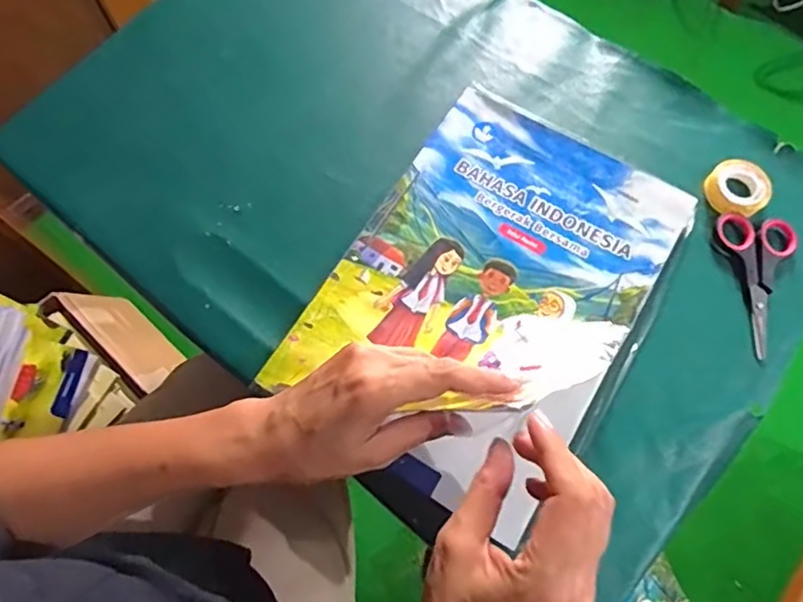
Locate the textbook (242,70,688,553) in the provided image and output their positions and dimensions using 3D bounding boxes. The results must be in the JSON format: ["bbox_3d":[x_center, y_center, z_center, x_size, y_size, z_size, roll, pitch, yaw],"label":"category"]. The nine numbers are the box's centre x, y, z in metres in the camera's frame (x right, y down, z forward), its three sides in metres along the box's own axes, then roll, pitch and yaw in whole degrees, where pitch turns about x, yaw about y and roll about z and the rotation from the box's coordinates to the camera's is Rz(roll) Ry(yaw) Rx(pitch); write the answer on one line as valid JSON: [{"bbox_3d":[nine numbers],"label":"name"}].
[{"bbox_3d":[0.063,-0.003,0.437,0.210,0.015,0.304,30,72,12],"label":"textbook"}]

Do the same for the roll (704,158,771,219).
[{"bbox_3d":[0.267,-0.088,0.472,0.046,0.016,0.045,0,69,1],"label":"roll"}]

